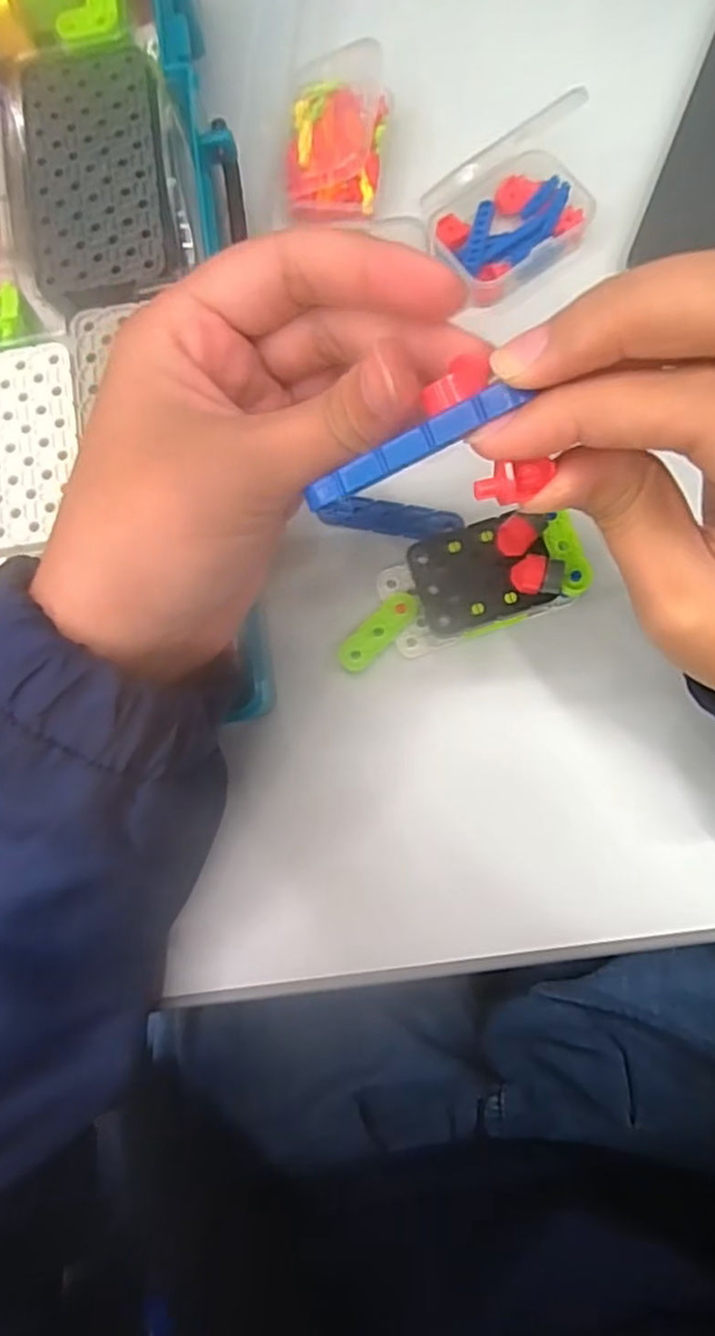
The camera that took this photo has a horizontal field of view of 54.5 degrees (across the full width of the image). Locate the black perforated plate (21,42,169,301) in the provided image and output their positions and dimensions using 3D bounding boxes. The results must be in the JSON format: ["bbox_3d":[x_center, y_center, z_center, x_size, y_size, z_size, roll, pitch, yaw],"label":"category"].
[{"bbox_3d":[-0.102,-0.195,0.267,0.051,0.004,0.101,-8,79,2],"label":"black perforated plate"}]

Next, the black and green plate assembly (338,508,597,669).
[{"bbox_3d":[0.037,-0.030,0.264,0.093,0.017,0.041,-22,80,19],"label":"black and green plate assembly"}]

